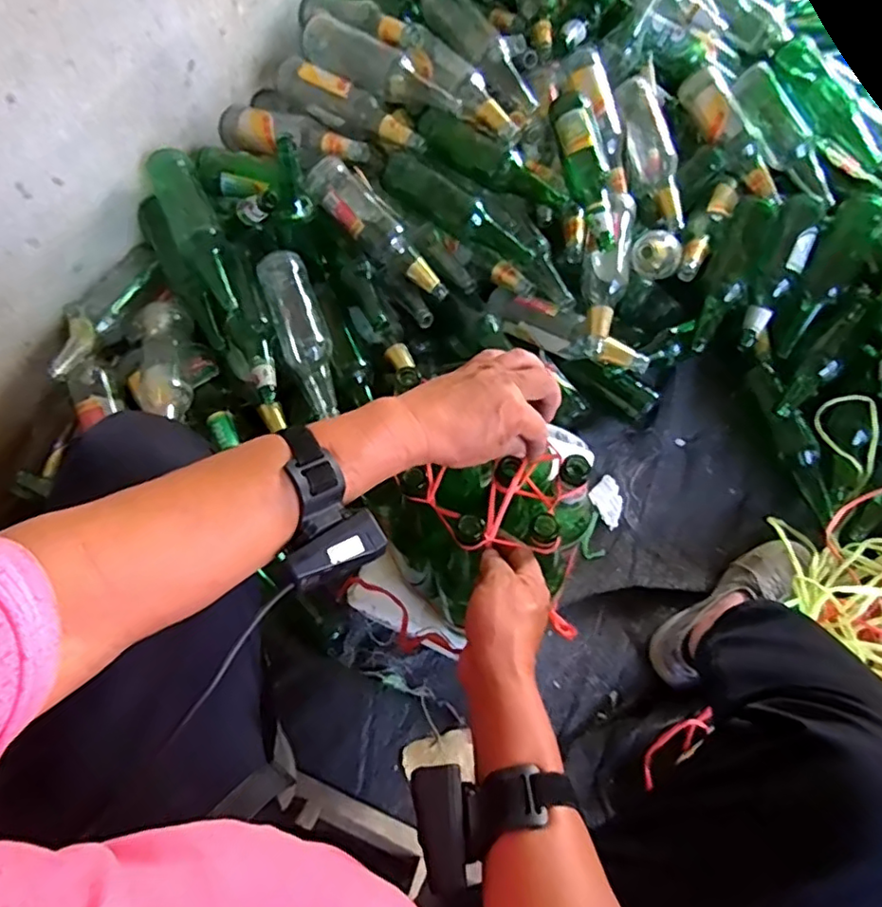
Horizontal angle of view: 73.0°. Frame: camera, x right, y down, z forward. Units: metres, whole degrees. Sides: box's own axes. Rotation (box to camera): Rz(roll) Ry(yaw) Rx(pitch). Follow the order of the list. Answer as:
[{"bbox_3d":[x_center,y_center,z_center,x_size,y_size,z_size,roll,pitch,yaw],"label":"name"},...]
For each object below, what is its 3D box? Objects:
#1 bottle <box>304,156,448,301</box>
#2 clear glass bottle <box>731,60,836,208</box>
[{"bbox_3d":[-0.093,-0.321,0.896,0.254,0.075,0.069,45,75,-5],"label":"bottle"},{"bbox_3d":[0.576,-0.519,0.993,0.061,0.065,0.257,-23,81,-7],"label":"clear glass bottle"}]

